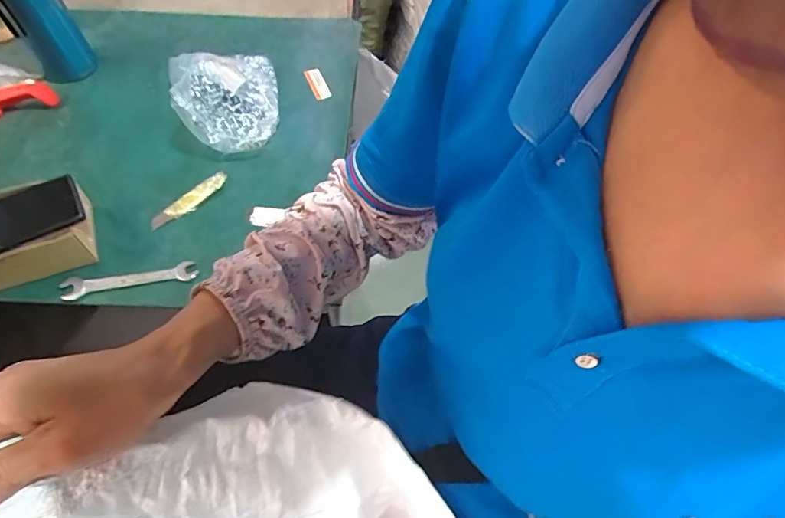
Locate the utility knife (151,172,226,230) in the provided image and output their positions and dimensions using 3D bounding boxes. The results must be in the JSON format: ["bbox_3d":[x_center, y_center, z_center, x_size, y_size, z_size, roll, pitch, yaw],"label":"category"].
[{"bbox_3d":[-0.264,-0.079,0.591,0.027,0.009,0.115,36,63,20],"label":"utility knife"}]

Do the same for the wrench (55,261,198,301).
[{"bbox_3d":[-0.292,0.022,0.506,0.134,0.005,0.026,-10,70,-15],"label":"wrench"}]

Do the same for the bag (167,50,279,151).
[{"bbox_3d":[-0.265,-0.249,0.700,0.166,0.045,0.232,-8,57,-6],"label":"bag"}]

